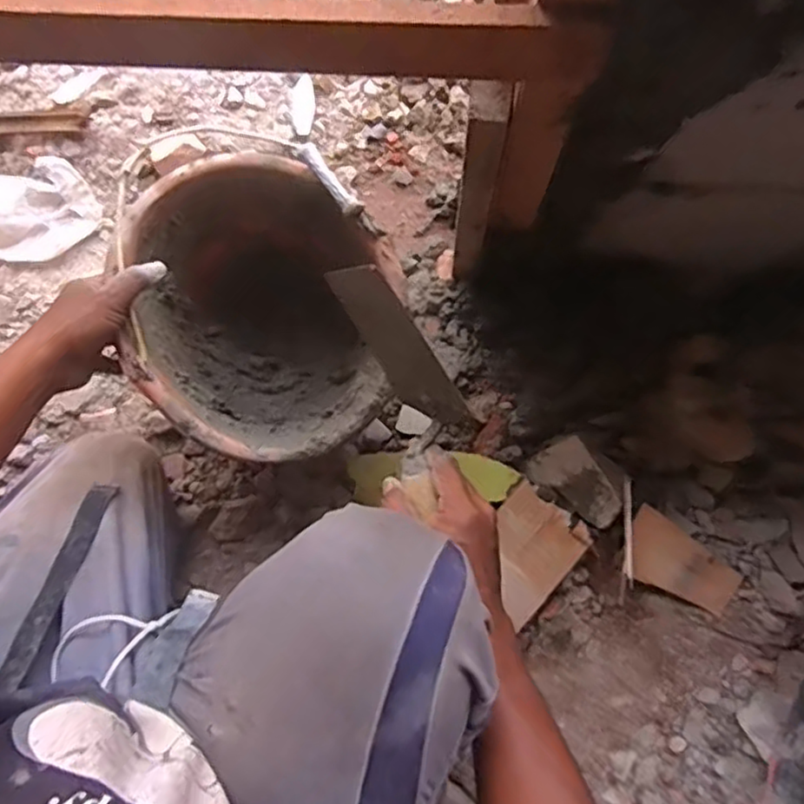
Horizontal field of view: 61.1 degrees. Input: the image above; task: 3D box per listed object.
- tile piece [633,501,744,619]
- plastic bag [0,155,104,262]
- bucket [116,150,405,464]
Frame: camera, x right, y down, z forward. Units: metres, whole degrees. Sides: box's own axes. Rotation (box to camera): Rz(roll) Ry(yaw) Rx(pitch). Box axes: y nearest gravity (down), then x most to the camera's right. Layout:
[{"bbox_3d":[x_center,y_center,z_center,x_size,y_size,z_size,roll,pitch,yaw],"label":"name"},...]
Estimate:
[{"bbox_3d":[0.303,0.181,0.745,0.137,0.011,0.071,36,82,-5],"label":"tile piece"},{"bbox_3d":[-0.499,-0.238,0.874,0.202,0.030,0.116,-19,106,-6],"label":"plastic bag"},{"bbox_3d":[-0.133,-0.075,0.714,0.247,0.211,0.273,6,80,2],"label":"bucket"}]

